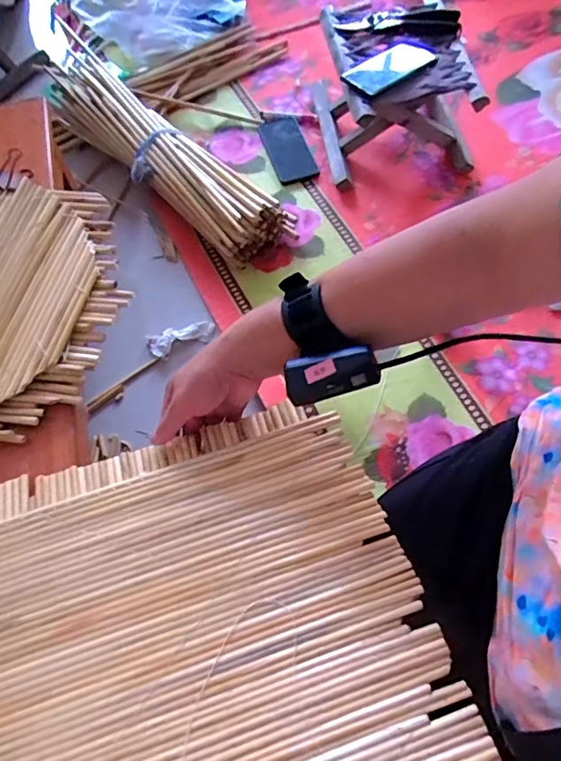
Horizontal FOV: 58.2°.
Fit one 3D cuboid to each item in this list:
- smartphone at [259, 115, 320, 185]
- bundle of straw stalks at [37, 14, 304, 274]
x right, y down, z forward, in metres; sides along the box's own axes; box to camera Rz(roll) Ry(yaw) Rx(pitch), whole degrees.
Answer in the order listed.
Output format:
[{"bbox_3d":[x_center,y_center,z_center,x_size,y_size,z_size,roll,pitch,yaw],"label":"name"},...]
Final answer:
[{"bbox_3d":[0.014,-0.444,0.960,0.076,0.015,0.158,-19,66,-7],"label":"smartphone"},{"bbox_3d":[-0.234,-0.429,0.914,0.149,0.092,0.594,-42,70,-17],"label":"bundle of straw stalks"}]

